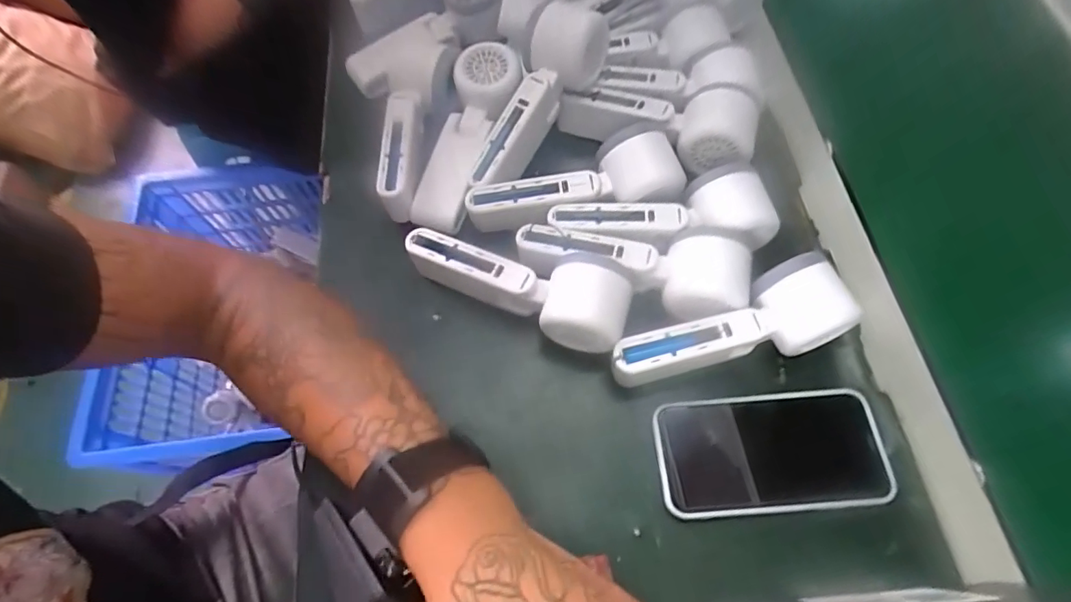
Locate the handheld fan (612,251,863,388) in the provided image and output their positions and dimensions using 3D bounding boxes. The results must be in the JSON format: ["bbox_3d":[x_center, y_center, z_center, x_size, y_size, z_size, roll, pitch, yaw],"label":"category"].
[{"bbox_3d":[0.130,0.021,0.358,0.161,0.058,0.054,-16,66,-7],"label":"handheld fan"}]

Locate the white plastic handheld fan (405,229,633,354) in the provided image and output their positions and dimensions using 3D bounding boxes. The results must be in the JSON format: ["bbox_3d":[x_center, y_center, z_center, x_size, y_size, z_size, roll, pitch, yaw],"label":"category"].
[{"bbox_3d":[-0.014,-0.012,0.379,0.162,0.050,0.055,17,66,8],"label":"white plastic handheld fan"}]

